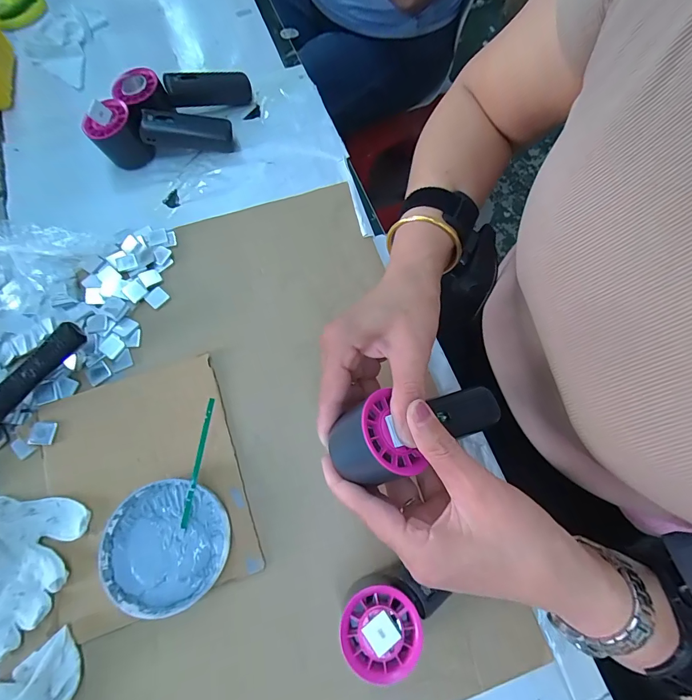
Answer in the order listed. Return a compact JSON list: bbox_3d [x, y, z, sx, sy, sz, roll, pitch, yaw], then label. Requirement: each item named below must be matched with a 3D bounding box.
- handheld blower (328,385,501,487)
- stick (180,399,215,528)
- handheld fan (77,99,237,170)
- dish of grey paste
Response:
[{"bbox_3d":[0.060,0.058,0.289,0.154,0.052,0.054,-6,67,-37],"label":"handheld blower"},{"bbox_3d":[-0.128,0.097,0.326,0.006,0.008,0.111,12,88,2],"label":"stick"},{"bbox_3d":[-0.222,-0.266,0.452,0.156,0.054,0.048,-15,71,-7],"label":"handheld fan"},{"bbox_3d":[-0.150,0.163,0.318,0.100,0.017,0.097,1,70,-2],"label":"dish of grey paste"}]

